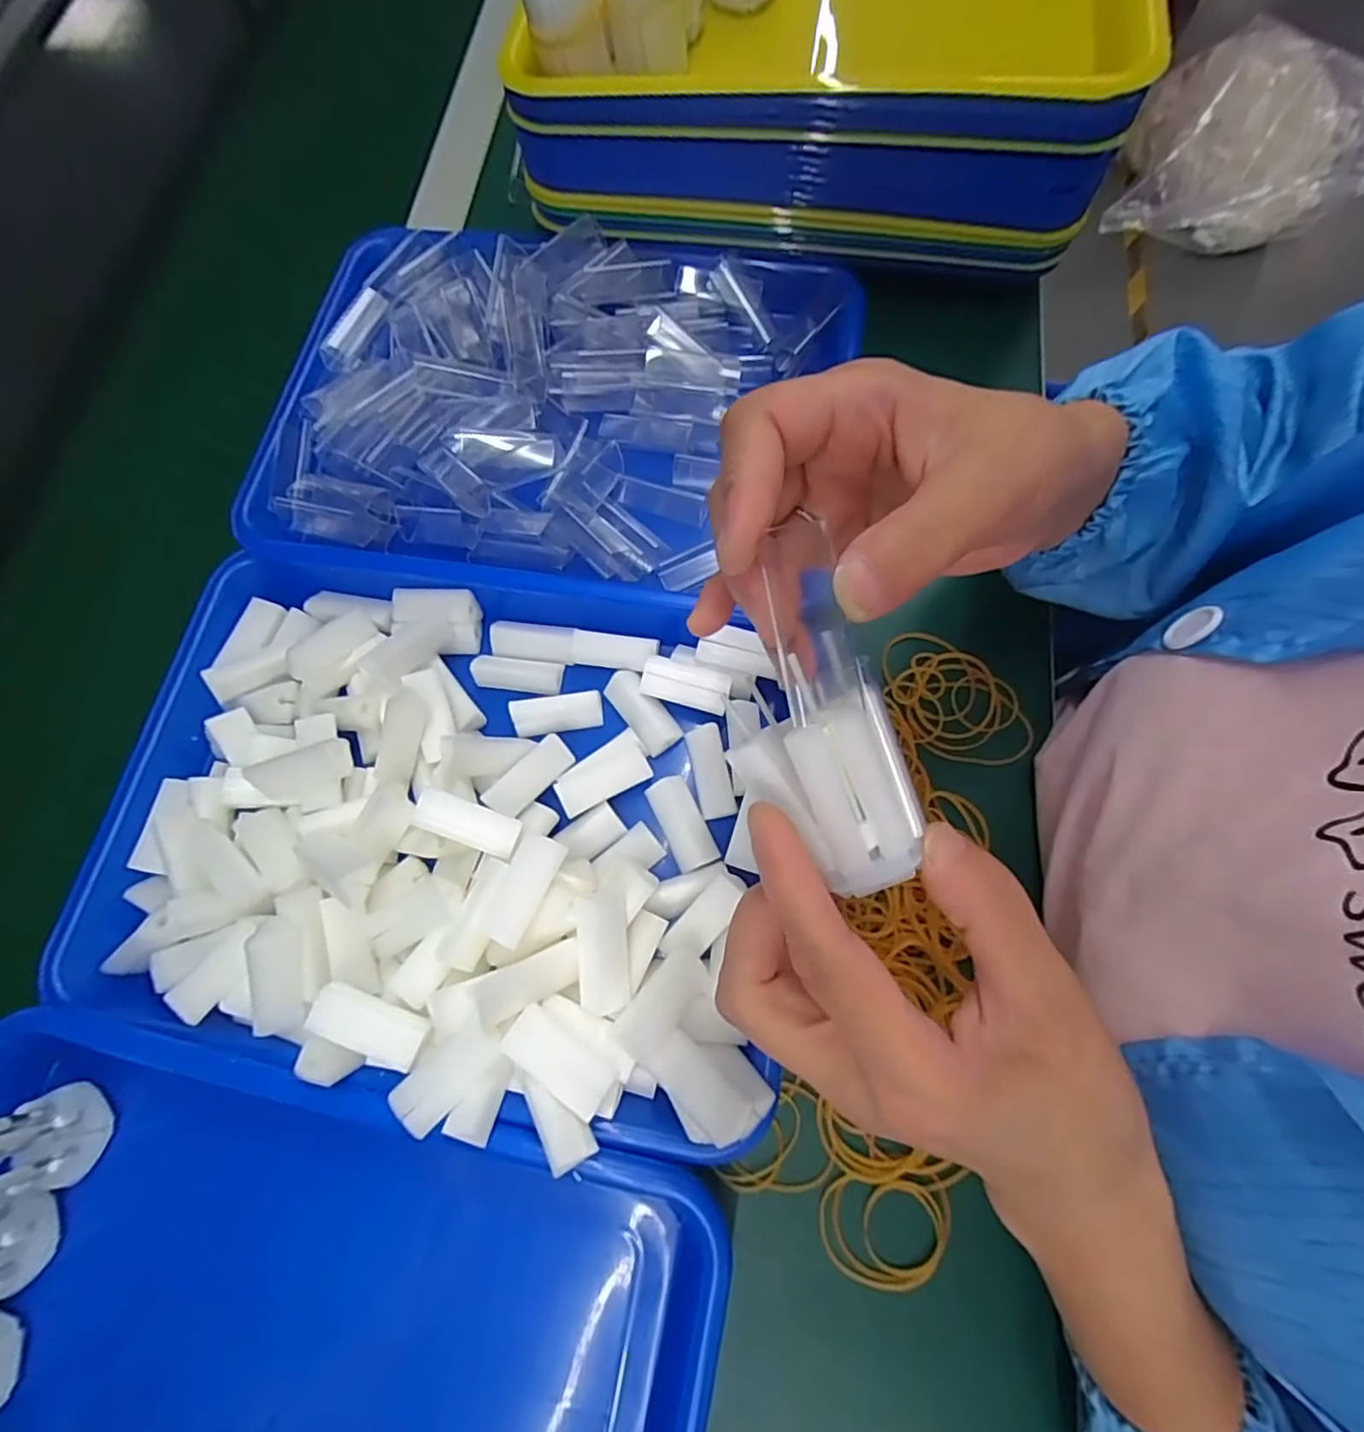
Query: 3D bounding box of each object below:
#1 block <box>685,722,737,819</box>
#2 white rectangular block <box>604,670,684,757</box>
[{"bbox_3d":[0.015,0.027,0.319,0.017,0.007,0.046,-14,73,-1],"label":"block"},{"bbox_3d":[-0.020,-0.003,0.328,0.020,0.009,0.045,-36,79,-8],"label":"white rectangular block"}]

